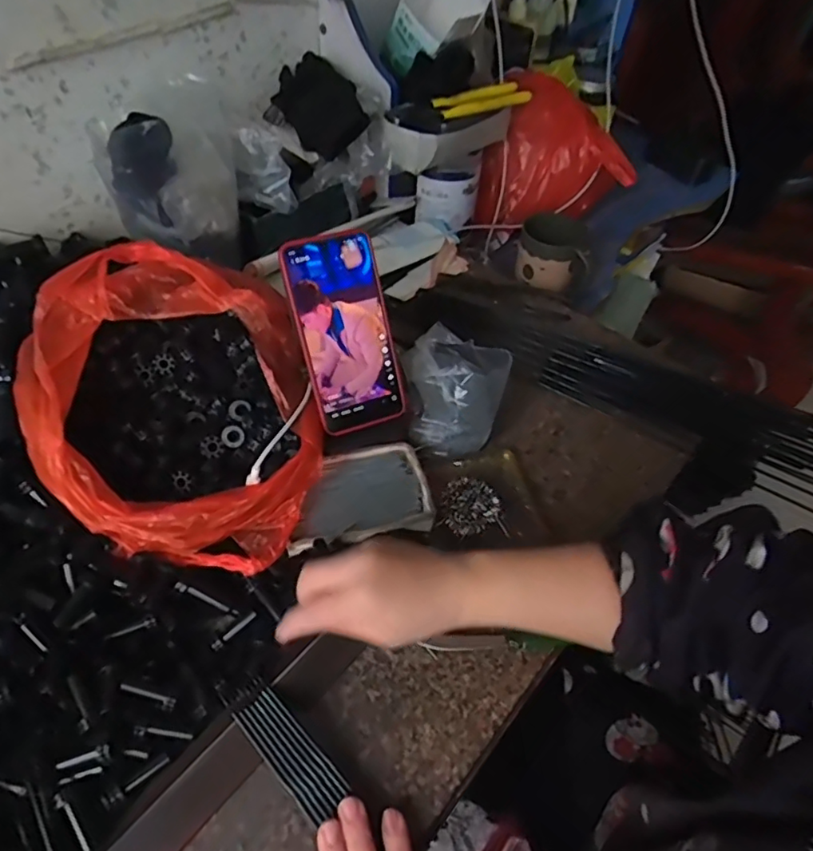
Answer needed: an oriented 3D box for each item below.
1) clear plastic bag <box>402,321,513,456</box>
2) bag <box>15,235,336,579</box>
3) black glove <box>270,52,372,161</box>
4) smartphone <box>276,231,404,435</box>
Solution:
[{"bbox_3d":[0.048,-0.039,0.565,0.099,0.075,0.118,11,51,5],"label":"clear plastic bag"},{"bbox_3d":[-0.185,-0.027,0.460,0.226,0.108,0.250,2,50,-3],"label":"bag"},{"bbox_3d":[-0.111,-0.403,0.707,0.087,0.020,0.153,-38,68,16],"label":"black glove"},{"bbox_3d":[-0.051,-0.078,0.482,0.076,0.162,0.017,-20,19,-20],"label":"smartphone"}]

